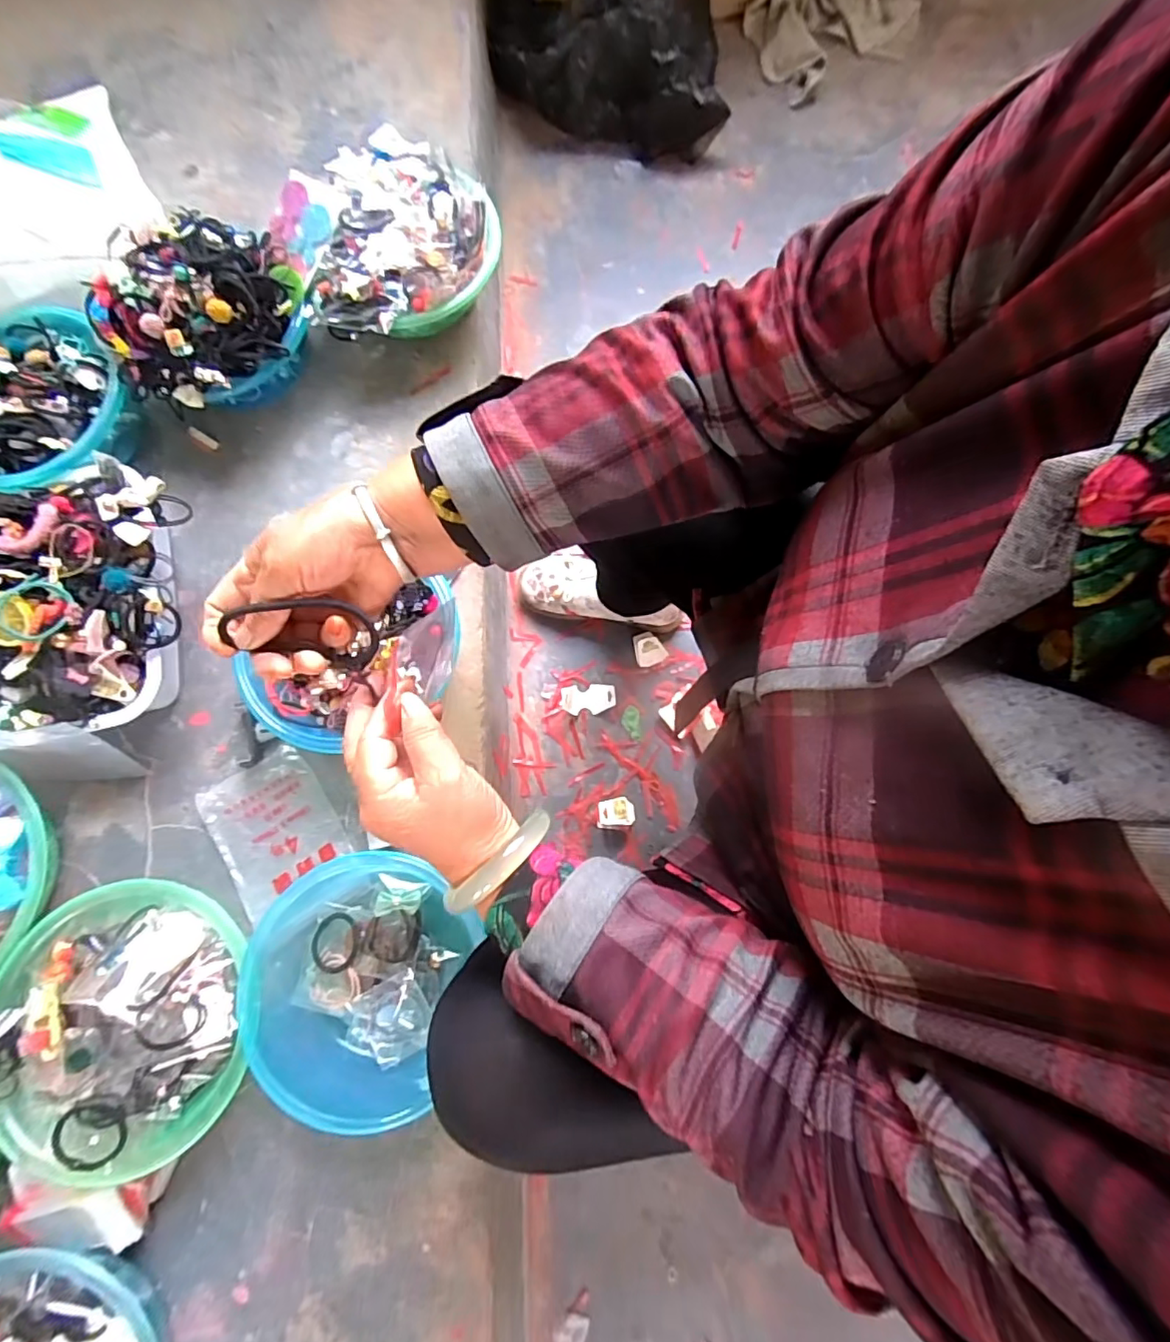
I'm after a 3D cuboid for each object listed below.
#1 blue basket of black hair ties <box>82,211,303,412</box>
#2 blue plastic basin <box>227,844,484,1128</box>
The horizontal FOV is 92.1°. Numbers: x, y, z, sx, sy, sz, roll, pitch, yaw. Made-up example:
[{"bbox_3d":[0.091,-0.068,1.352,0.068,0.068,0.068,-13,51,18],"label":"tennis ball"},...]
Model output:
[{"bbox_3d":[-0.437,-0.394,0.654,0.195,0.165,0.185,0,78,2],"label":"blue basket of black hair ties"},{"bbox_3d":[-0.214,0.291,0.537,0.197,0.080,0.203,19,78,5],"label":"blue plastic basin"}]

